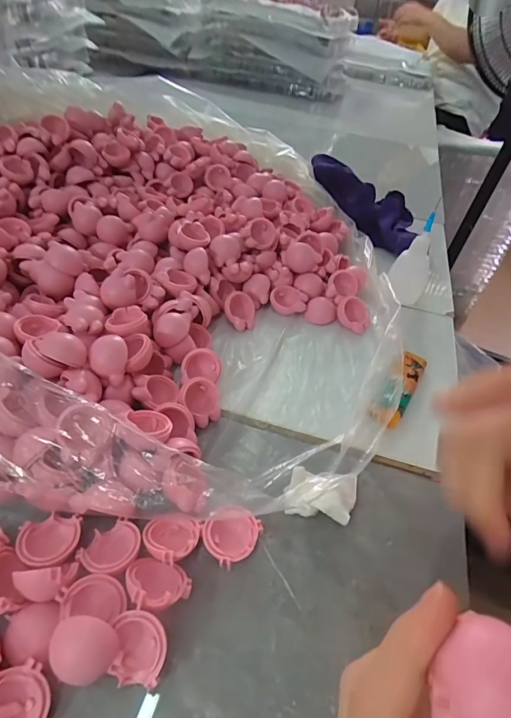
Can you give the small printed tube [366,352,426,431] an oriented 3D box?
[{"bbox_3d":[0.112,0.022,0.322,0.023,0.016,0.081,28,47,20],"label":"small printed tube"}]

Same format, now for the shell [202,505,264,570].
[{"bbox_3d":[-0.014,0.100,0.231,0.028,0.015,0.032,28,47,20],"label":"shell"}]

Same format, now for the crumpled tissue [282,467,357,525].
[{"bbox_3d":[0.041,0.085,0.255,0.043,0.012,0.035,12,44,4],"label":"crumpled tissue"}]

